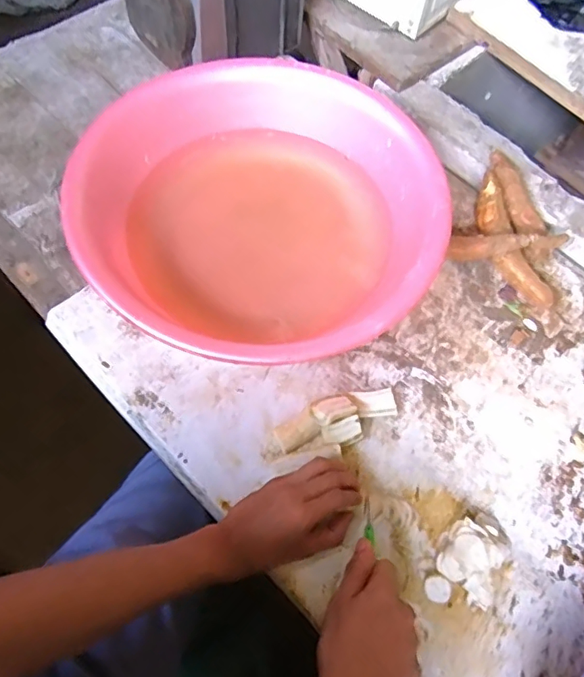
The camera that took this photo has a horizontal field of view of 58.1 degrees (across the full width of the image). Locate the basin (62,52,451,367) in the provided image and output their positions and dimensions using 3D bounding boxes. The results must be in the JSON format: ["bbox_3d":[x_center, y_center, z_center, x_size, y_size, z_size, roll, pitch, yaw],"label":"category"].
[{"bbox_3d":[-0.040,-0.154,0.632,0.418,0.120,0.392,1,66,-2],"label":"basin"}]

